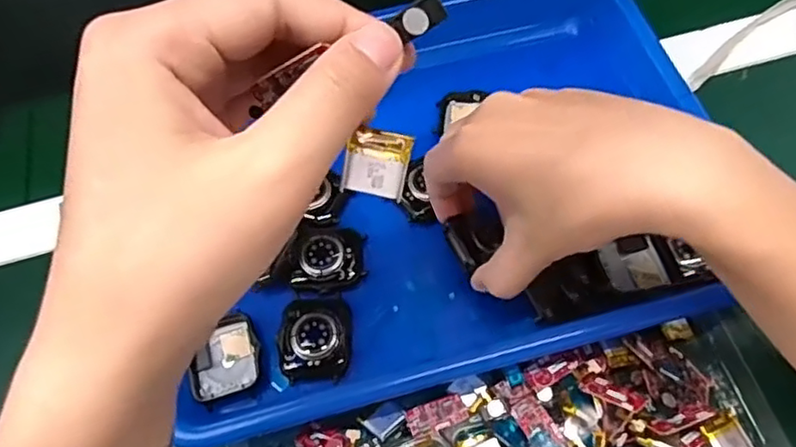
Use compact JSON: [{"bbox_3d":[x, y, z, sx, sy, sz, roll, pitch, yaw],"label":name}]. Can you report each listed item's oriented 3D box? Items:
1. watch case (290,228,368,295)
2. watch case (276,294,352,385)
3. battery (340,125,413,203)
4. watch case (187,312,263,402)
[{"bbox_3d":[-0.038,0.019,0.342,0.039,0.012,0.036,-8,60,-1],"label":"watch case"},{"bbox_3d":[-0.043,0.058,0.323,0.036,0.008,0.044,-1,60,3],"label":"watch case"},{"bbox_3d":[-0.006,-0.018,0.186,0.018,0.019,0.004,10,16,-8],"label":"battery"},{"bbox_3d":[-0.087,0.070,0.323,0.034,0.008,0.036,-17,60,-6],"label":"watch case"}]

